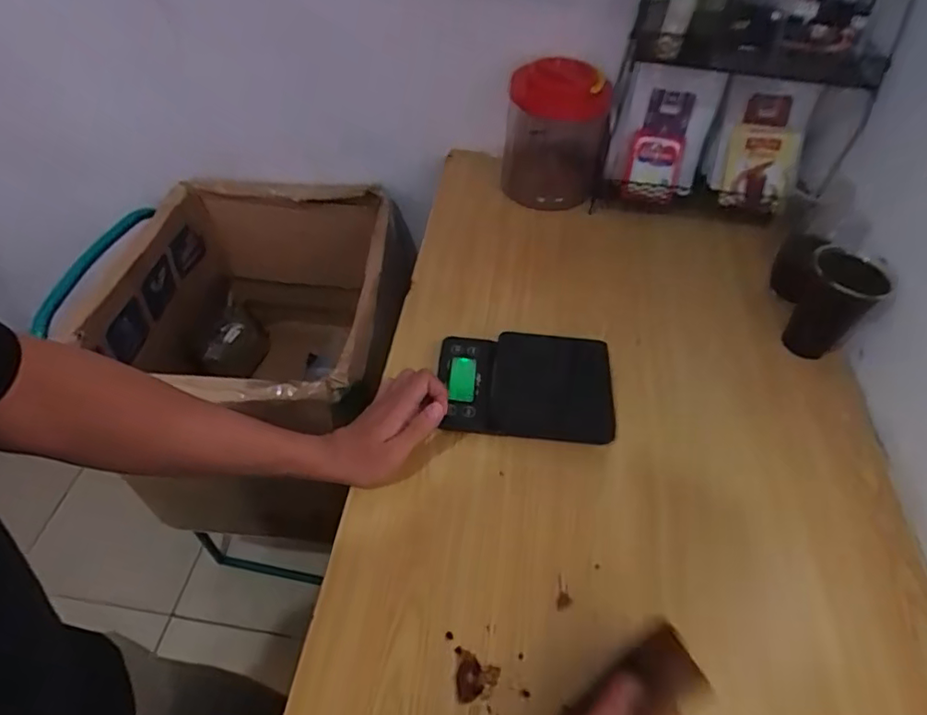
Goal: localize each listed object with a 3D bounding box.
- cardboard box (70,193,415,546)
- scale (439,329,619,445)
[{"bbox_3d":[-0.344,0.011,1.006,0.452,0.429,0.507,5,49,-1],"label":"cardboard box"},{"bbox_3d":[0.068,0.028,0.638,0.186,0.034,0.125,7,50,1],"label":"scale"}]

